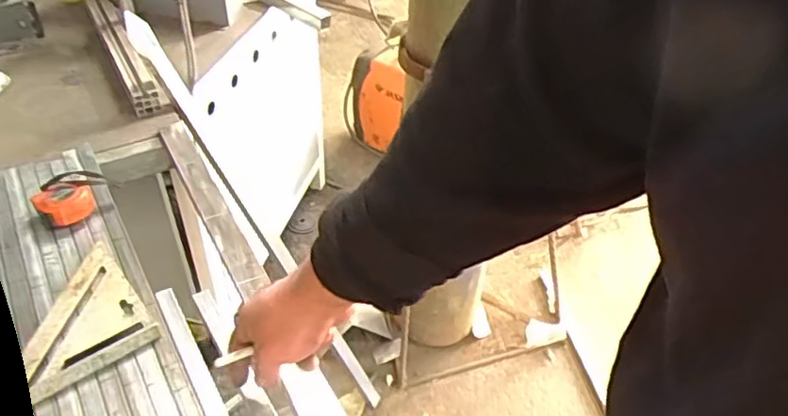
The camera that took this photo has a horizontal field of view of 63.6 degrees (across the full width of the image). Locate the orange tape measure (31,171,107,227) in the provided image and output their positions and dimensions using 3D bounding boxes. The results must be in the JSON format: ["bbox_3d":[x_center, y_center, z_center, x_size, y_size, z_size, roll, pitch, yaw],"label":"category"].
[{"bbox_3d":[-0.432,-0.008,0.843,0.089,0.043,0.068,-7,43,-10],"label":"orange tape measure"}]

